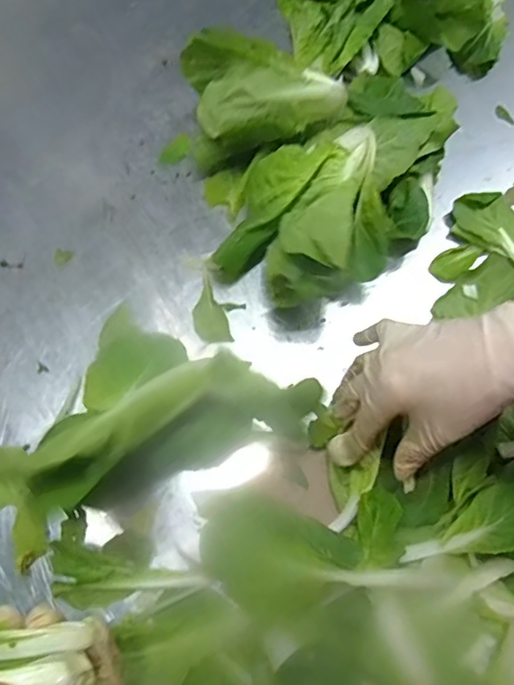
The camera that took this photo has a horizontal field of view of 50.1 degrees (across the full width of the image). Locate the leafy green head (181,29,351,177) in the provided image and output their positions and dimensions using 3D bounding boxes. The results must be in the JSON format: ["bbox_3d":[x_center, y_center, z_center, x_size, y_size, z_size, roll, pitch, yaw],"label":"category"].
[{"bbox_3d":[0.006,-0.225,0.515,0.137,0.087,0.088,-6,71,-2],"label":"leafy green head"}]

